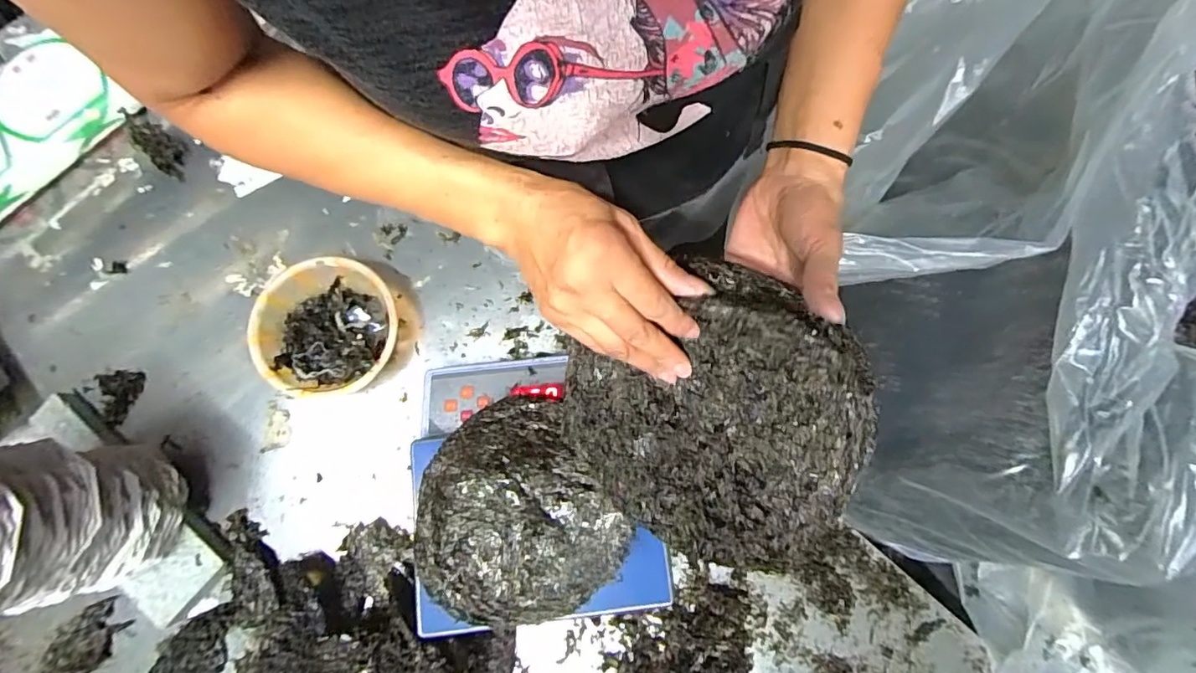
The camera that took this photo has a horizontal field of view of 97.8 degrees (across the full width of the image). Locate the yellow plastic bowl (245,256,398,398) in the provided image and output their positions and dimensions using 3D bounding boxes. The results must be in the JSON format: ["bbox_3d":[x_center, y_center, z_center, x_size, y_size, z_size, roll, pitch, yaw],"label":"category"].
[{"bbox_3d":[-0.353,-0.008,0.695,0.176,0.068,0.174,0,80,0],"label":"yellow plastic bowl"}]

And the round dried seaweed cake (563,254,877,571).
[{"bbox_3d":[0.068,0.054,0.349,0.193,0.043,0.192,5,99,33],"label":"round dried seaweed cake"}]

